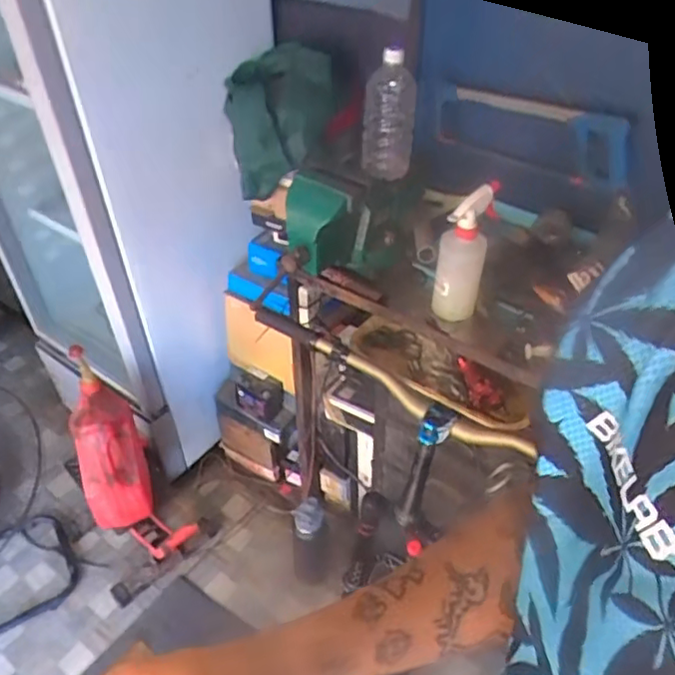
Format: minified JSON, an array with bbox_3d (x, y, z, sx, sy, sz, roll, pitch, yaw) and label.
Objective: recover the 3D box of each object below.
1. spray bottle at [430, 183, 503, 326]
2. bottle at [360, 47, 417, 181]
[{"bbox_3d":[0.201,-0.136,0.968,0.079,0.222,0.078,9,42,10],"label":"spray bottle"},{"bbox_3d":[0.085,-0.365,1.023,0.087,0.210,0.091,5,42,6],"label":"bottle"}]

